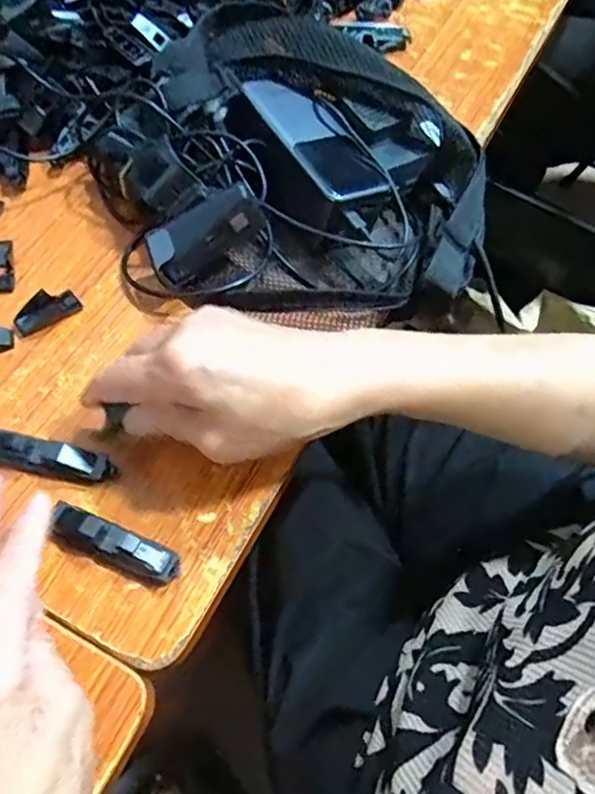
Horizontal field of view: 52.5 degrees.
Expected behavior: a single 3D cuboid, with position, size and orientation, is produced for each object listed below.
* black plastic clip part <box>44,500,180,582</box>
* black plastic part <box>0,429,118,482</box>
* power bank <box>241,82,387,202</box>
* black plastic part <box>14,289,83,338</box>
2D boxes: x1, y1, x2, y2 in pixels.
[{"bbox_3d":[-0.096,0.076,0.316,0.069,0.019,0.020,20,63,6],"label":"black plastic clip part"},{"bbox_3d":[-0.145,0.032,0.341,0.082,0.017,0.020,12,63,2],"label":"black plastic part"},{"bbox_3d":[0.012,-0.179,0.411,0.050,0.010,0.122,-25,69,-23],"label":"power bank"},{"bbox_3d":[-0.162,-0.056,0.388,0.042,0.010,0.019,-32,70,-19],"label":"black plastic part"}]

